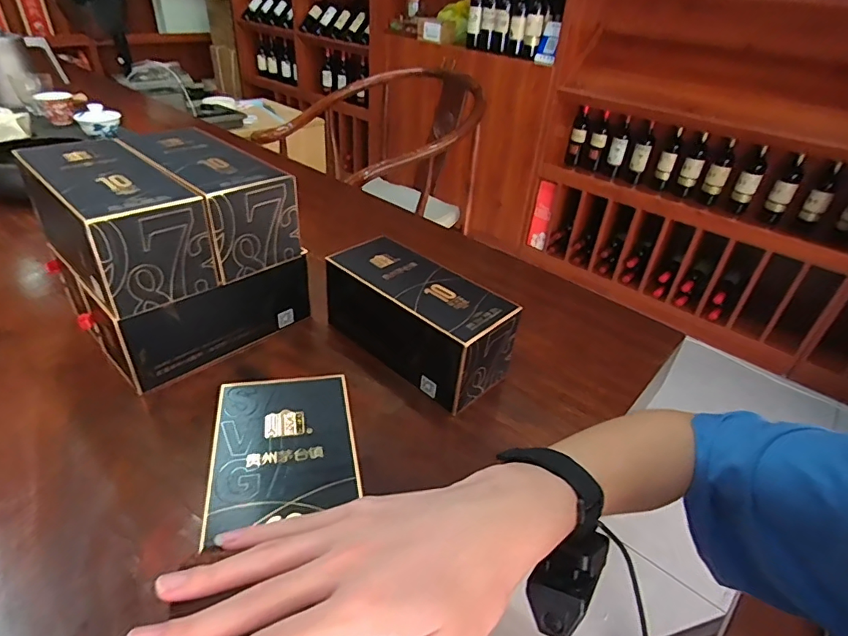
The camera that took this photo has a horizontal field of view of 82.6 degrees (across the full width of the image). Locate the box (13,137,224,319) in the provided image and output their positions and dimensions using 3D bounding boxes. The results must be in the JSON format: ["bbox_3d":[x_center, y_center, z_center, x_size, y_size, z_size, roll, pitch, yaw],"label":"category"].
[{"bbox_3d":[-0.288,-0.091,0.459,0.168,0.091,0.094,31,43,30],"label":"box"}]

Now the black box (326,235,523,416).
[{"bbox_3d":[-0.008,-0.002,0.533,0.197,0.089,0.090,33,44,31],"label":"black box"}]

